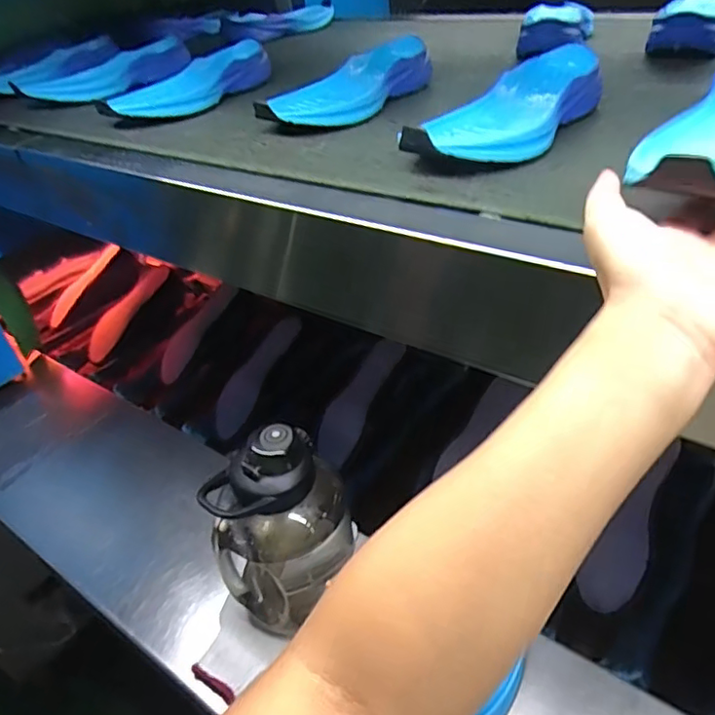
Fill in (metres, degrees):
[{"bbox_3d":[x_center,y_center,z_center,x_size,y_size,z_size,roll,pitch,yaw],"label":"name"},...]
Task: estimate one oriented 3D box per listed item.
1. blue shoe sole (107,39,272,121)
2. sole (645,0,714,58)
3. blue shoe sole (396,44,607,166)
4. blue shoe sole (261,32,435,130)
[{"bbox_3d":[-0.201,-0.346,0.731,0.062,0.055,0.233,14,42,25],"label":"blue shoe sole"},{"bbox_3d":[0.426,-0.415,0.727,0.084,0.047,0.256,16,43,27],"label":"sole"},{"bbox_3d":[0.136,-0.214,0.510,0.078,0.052,0.226,21,45,32],"label":"blue shoe sole"},{"bbox_3d":[-0.008,-0.298,0.649,0.094,0.062,0.245,20,44,30],"label":"blue shoe sole"}]

